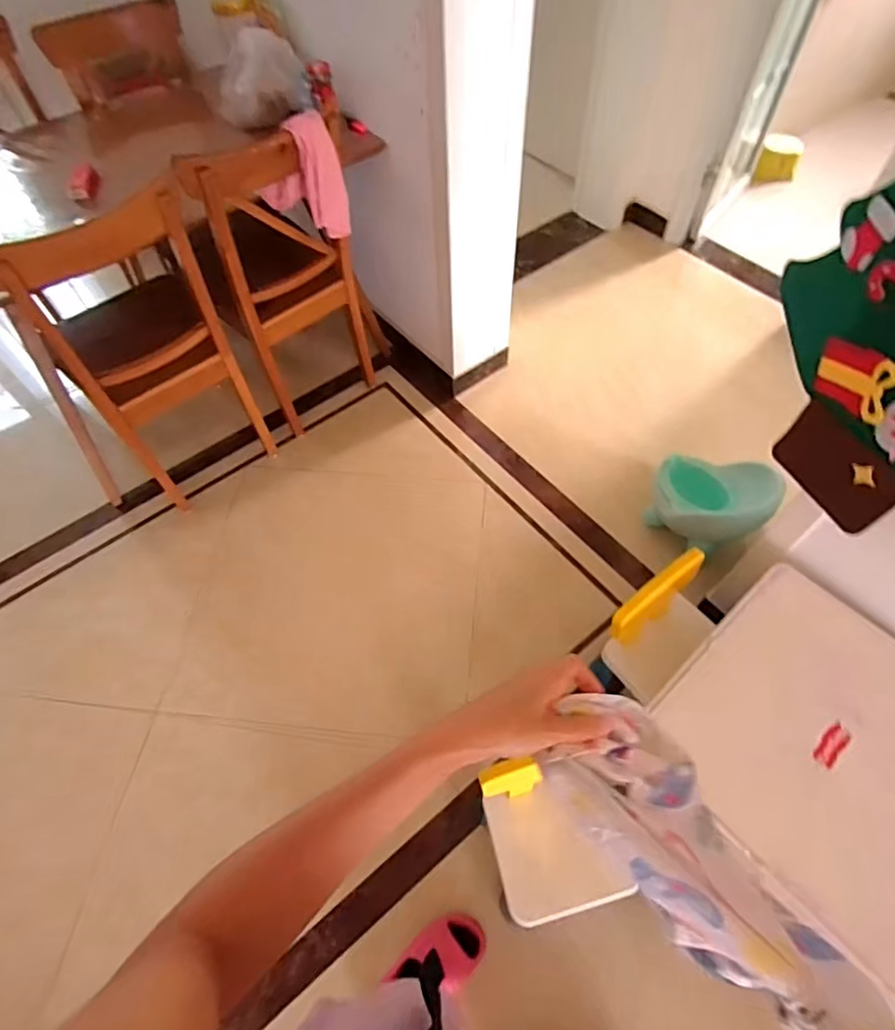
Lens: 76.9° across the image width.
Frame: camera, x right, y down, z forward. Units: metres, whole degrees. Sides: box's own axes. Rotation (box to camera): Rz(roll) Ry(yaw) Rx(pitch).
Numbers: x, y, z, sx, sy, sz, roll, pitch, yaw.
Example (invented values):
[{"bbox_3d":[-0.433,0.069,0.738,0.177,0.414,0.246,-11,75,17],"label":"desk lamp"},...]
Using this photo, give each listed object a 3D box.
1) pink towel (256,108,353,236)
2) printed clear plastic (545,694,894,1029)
[{"bbox_3d":[-0.351,-0.799,1.354,0.202,0.257,0.080,-7,58,-2],"label":"pink towel"},{"bbox_3d":[0.259,0.340,0.351,0.092,0.093,0.463,-33,55,-16],"label":"printed clear plastic"}]

